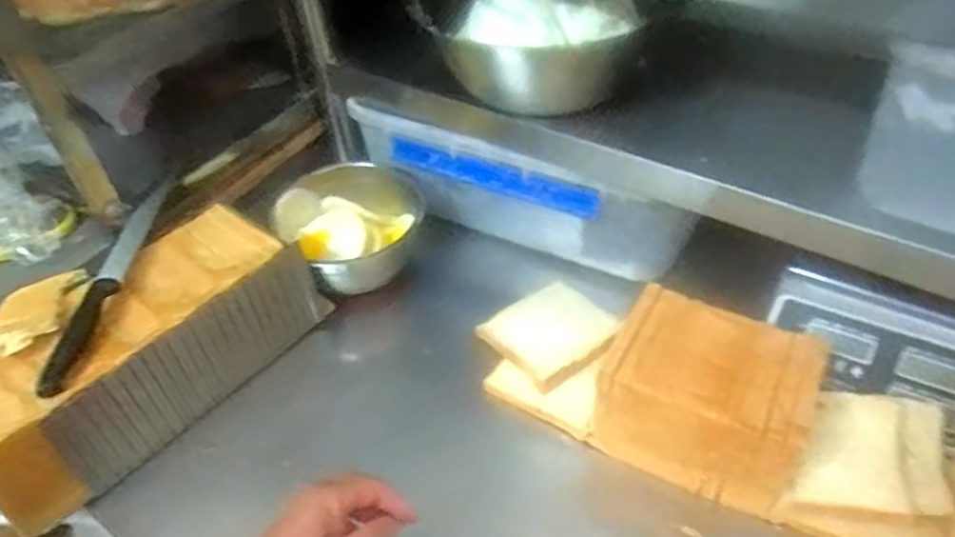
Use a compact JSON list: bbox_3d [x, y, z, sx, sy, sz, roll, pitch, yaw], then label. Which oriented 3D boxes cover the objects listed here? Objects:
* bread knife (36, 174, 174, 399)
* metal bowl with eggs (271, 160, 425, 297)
[{"bbox_3d":[-0.355,0.006,0.679,0.032,0.021,0.276,0,45,6],"label":"bread knife"},{"bbox_3d":[-0.148,-0.049,0.826,0.147,0.099,0.161,-3,44,3],"label":"metal bowl with eggs"}]

